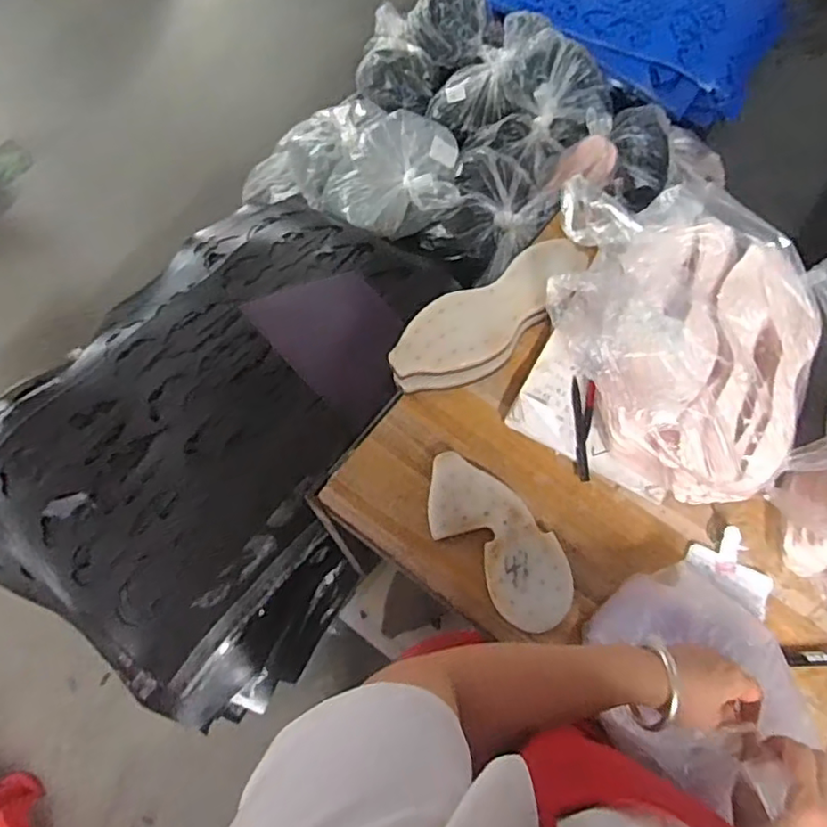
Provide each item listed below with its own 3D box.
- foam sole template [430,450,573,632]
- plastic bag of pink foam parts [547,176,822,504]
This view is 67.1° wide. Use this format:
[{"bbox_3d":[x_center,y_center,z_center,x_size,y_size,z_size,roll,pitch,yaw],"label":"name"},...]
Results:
[{"bbox_3d":[0.093,0.139,0.702,0.099,0.010,0.215,-39,71,-14],"label":"foam sole template"},{"bbox_3d":[0.295,-0.073,0.702,0.274,0.166,0.328,-7,67,-2],"label":"plastic bag of pink foam parts"}]

